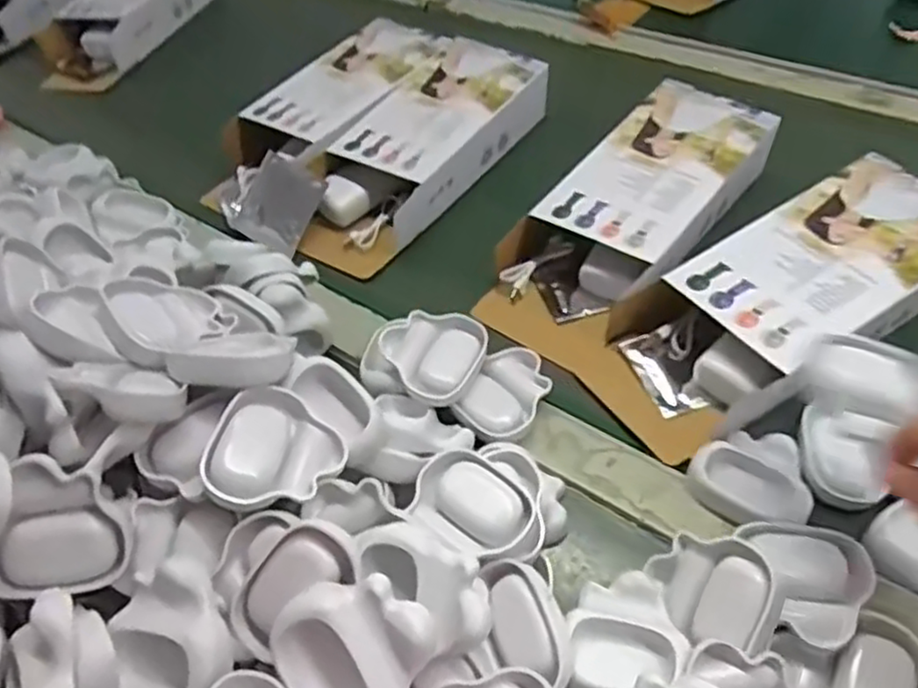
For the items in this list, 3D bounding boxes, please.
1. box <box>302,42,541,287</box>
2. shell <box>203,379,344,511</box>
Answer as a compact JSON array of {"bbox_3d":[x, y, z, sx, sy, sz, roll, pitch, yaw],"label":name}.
[{"bbox_3d":[-0.035,-0.164,0.589,0.096,0.067,0.245,30,57,22],"label":"box"},{"bbox_3d":[-0.090,0.054,0.338,0.060,0.020,0.060,11,51,-14],"label":"shell"}]

